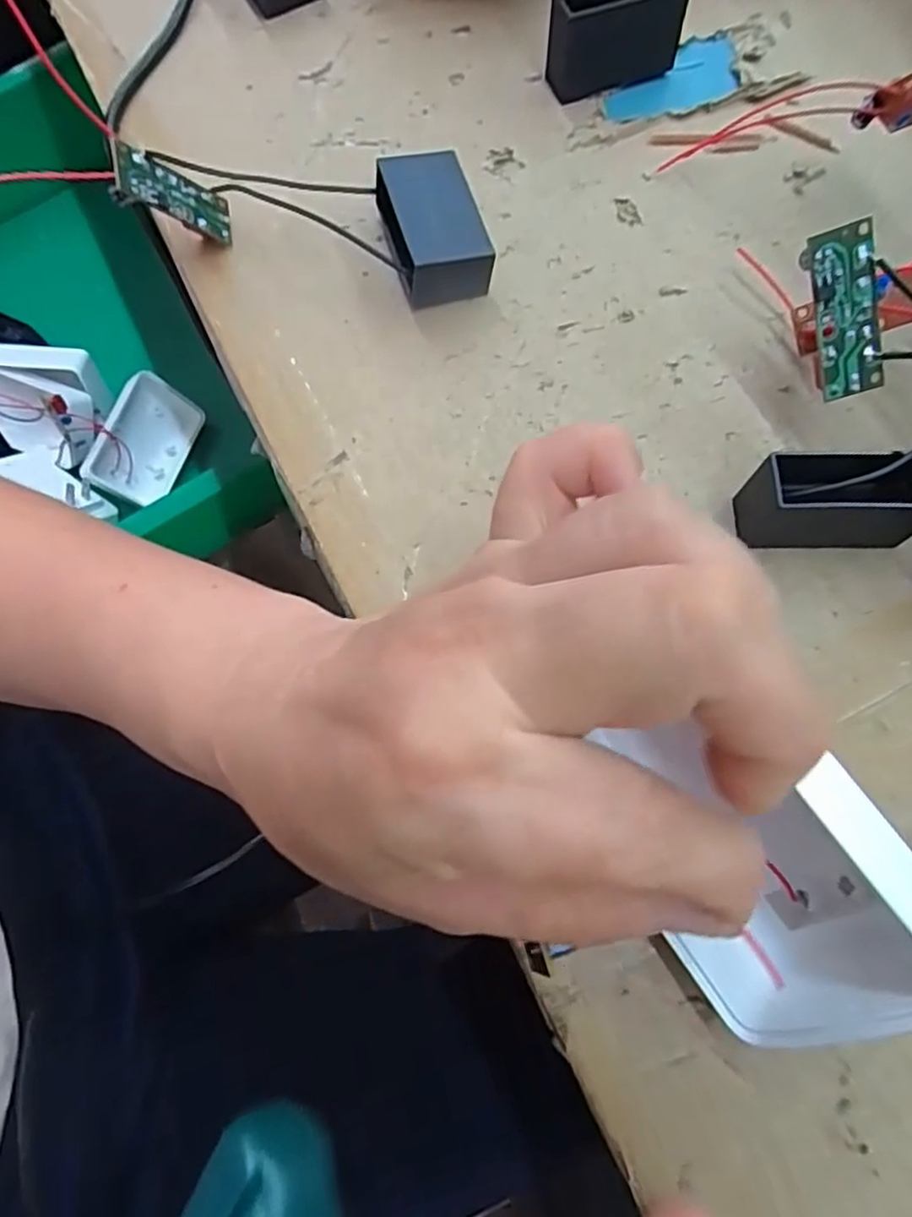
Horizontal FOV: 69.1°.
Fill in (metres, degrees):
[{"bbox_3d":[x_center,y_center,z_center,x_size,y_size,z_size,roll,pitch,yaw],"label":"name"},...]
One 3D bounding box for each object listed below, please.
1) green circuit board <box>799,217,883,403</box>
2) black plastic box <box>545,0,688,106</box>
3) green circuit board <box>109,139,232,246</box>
[{"bbox_3d":[0.108,-0.081,0.184,0.016,0.004,0.044,-15,112,12],"label":"green circuit board"},{"bbox_3d":[0.060,-0.217,0.251,0.049,0.029,0.018,-20,74,-5],"label":"black plastic box"},{"bbox_3d":[-0.095,-0.138,0.223,0.007,0.044,0.015,0,97,29],"label":"green circuit board"}]

